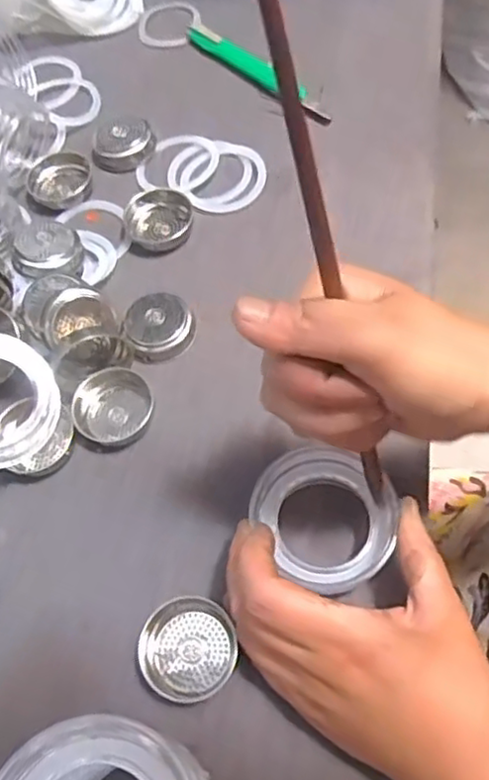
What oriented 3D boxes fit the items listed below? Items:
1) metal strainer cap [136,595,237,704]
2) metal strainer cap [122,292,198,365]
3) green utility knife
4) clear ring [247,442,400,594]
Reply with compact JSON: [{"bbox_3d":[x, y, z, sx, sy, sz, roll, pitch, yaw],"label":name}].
[{"bbox_3d":[-0.026,0.120,0.310,0.044,0.014,0.044,-3,63,5],"label":"metal strainer cap"},{"bbox_3d":[-0.050,-0.038,0.394,0.040,0.014,0.041,-1,64,3],"label":"metal strainer cap"},{"bbox_3d":[0.012,-0.235,0.491,0.021,0.008,0.142,-42,66,-14],"label":"green utility knife"},{"bbox_3d":[0.039,0.058,0.323,0.072,0.017,0.065,40,72,20],"label":"clear ring"}]

